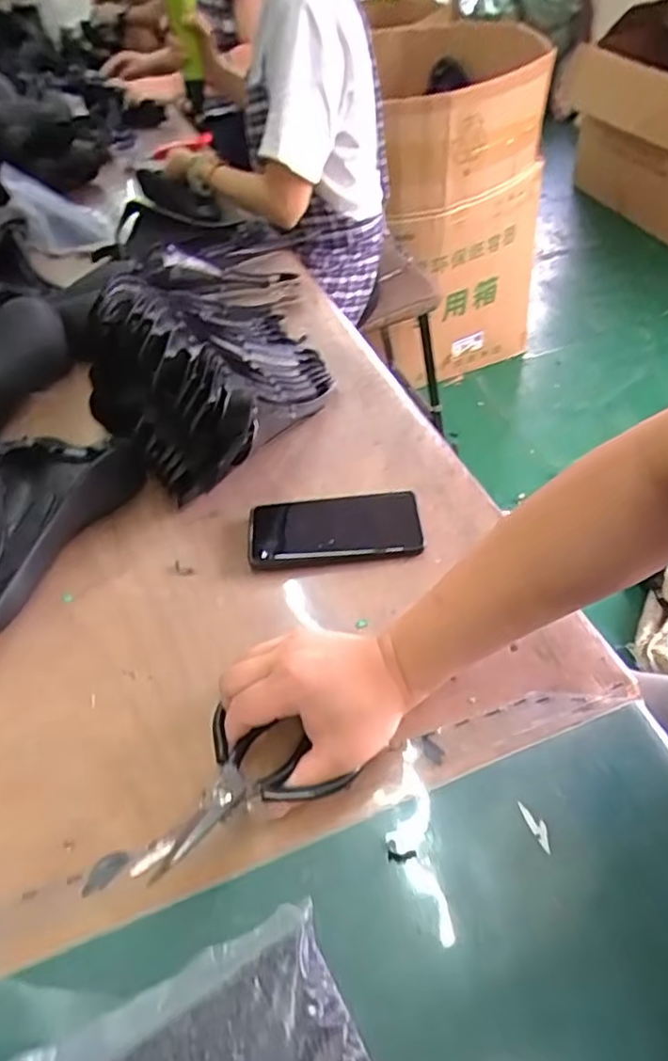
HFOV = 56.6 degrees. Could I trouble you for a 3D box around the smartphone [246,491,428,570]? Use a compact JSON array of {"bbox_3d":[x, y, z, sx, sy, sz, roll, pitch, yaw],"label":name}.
[{"bbox_3d":[0.001,0.000,0.597,0.161,0.016,0.077,-7,48,2],"label":"smartphone"}]

